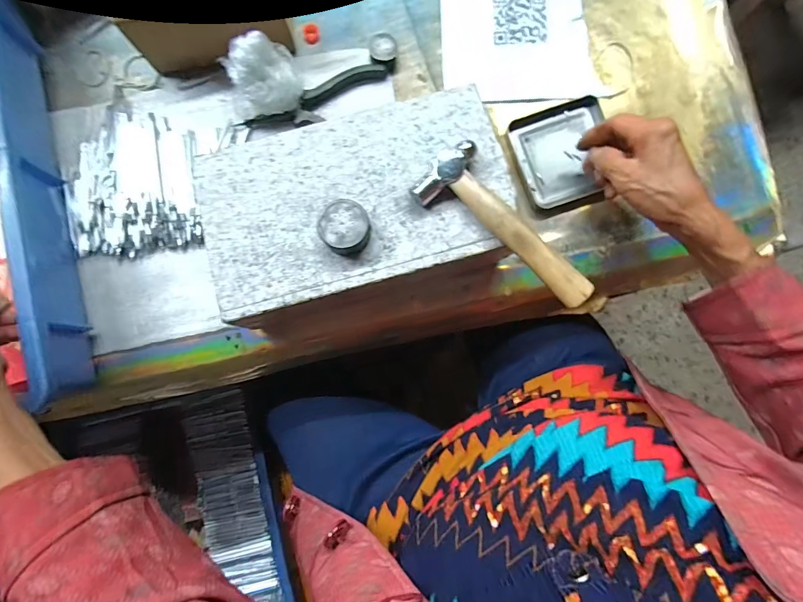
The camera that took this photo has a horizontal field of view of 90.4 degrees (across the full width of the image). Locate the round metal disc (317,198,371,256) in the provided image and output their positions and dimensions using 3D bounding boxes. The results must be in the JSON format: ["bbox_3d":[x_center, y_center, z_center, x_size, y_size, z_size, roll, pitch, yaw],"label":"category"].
[{"bbox_3d":[-0.043,-0.055,0.305,0.037,0.022,0.038,0,82,2],"label":"round metal disc"}]

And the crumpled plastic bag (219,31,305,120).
[{"bbox_3d":[-0.132,-0.208,0.375,0.072,0.052,0.053,-24,82,-3],"label":"crumpled plastic bag"}]

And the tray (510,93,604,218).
[{"bbox_3d":[0.165,-0.145,0.400,0.093,0.015,0.106,-18,80,-4],"label":"tray"}]

